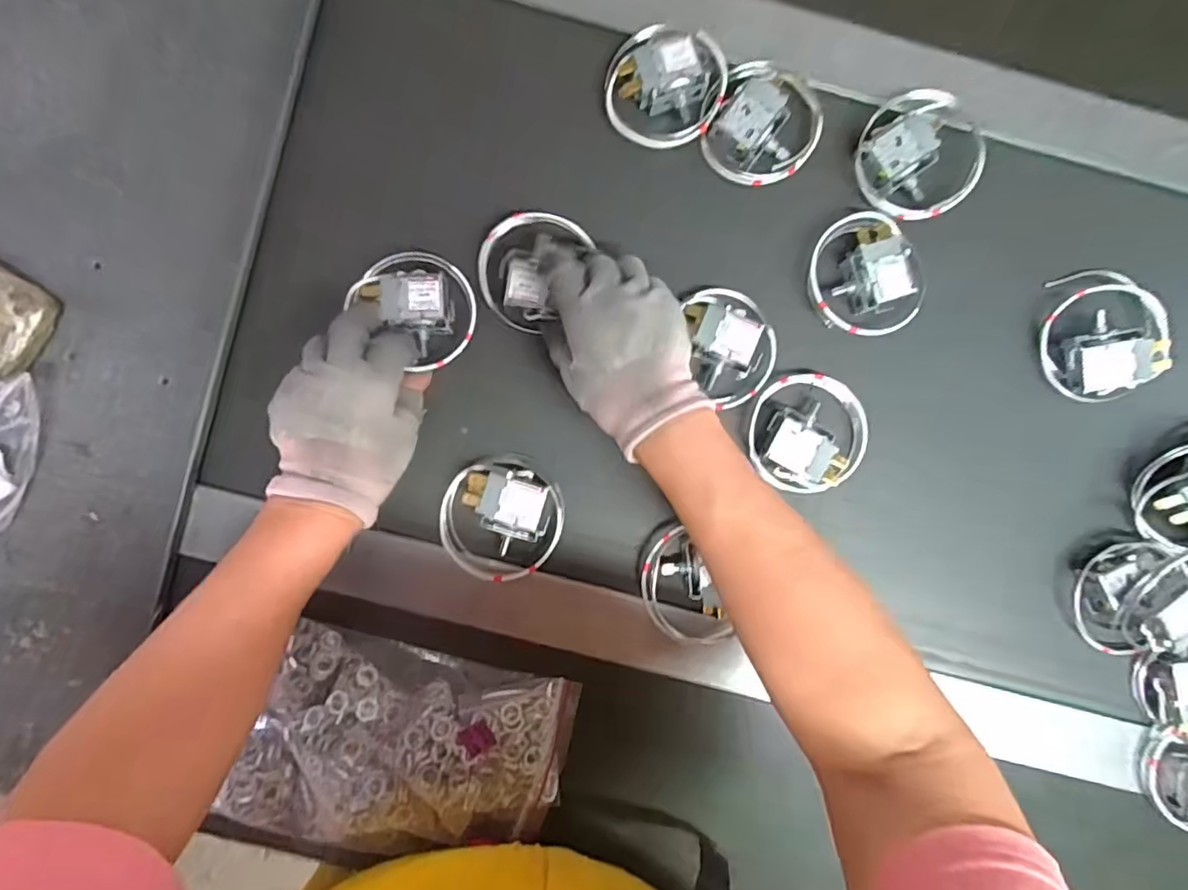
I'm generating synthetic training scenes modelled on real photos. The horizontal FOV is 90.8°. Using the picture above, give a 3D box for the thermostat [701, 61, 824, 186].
[{"bbox_3d":[0.116,-0.225,0.411,0.075,0.023,0.079,0,90,-1],"label":"thermostat"}]

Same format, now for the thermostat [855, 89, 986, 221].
[{"bbox_3d":[0.233,-0.202,0.409,0.091,0.025,0.081,-7,90,-1],"label":"thermostat"}]

